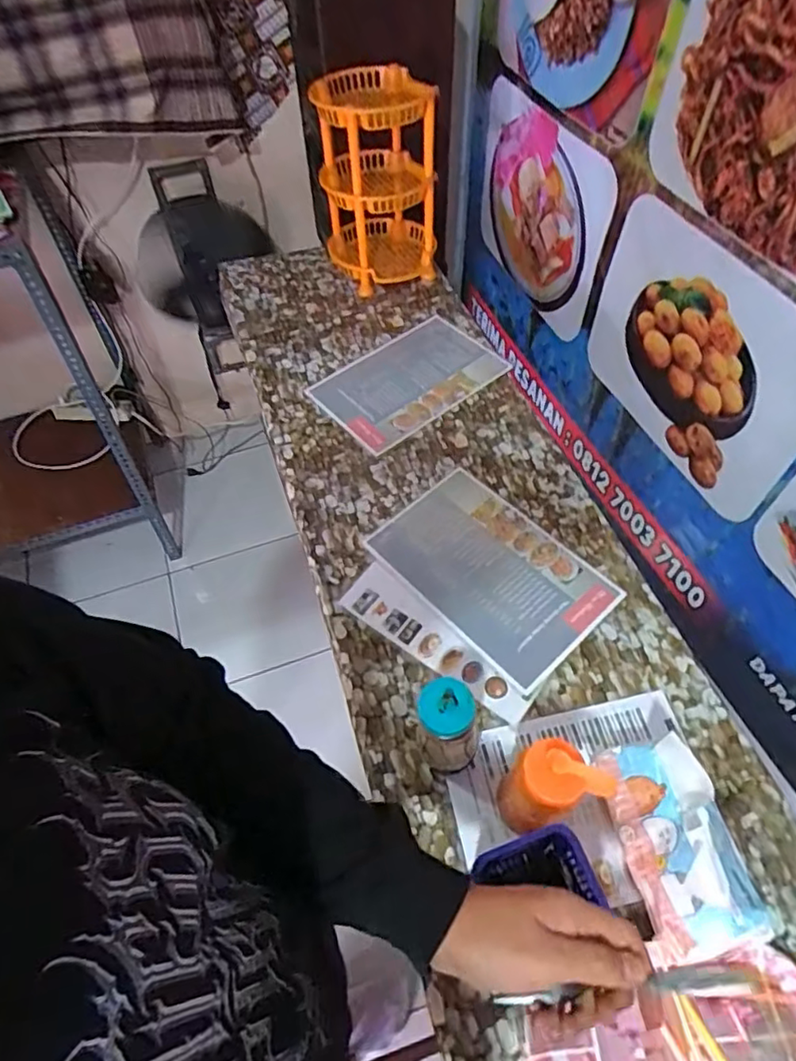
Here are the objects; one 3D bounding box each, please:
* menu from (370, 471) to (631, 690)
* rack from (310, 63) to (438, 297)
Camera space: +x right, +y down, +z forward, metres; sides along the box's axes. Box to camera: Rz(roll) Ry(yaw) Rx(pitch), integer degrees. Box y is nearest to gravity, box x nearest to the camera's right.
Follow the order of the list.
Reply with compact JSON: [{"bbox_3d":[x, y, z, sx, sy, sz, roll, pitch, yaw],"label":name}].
[{"bbox_3d":[0.136,0.056,0.895,0.211,0.008,0.321,-38,63,-21],"label":"menu"},{"bbox_3d":[-0.041,-0.694,1.219,0.218,0.339,0.246,-3,55,1],"label":"rack"}]

